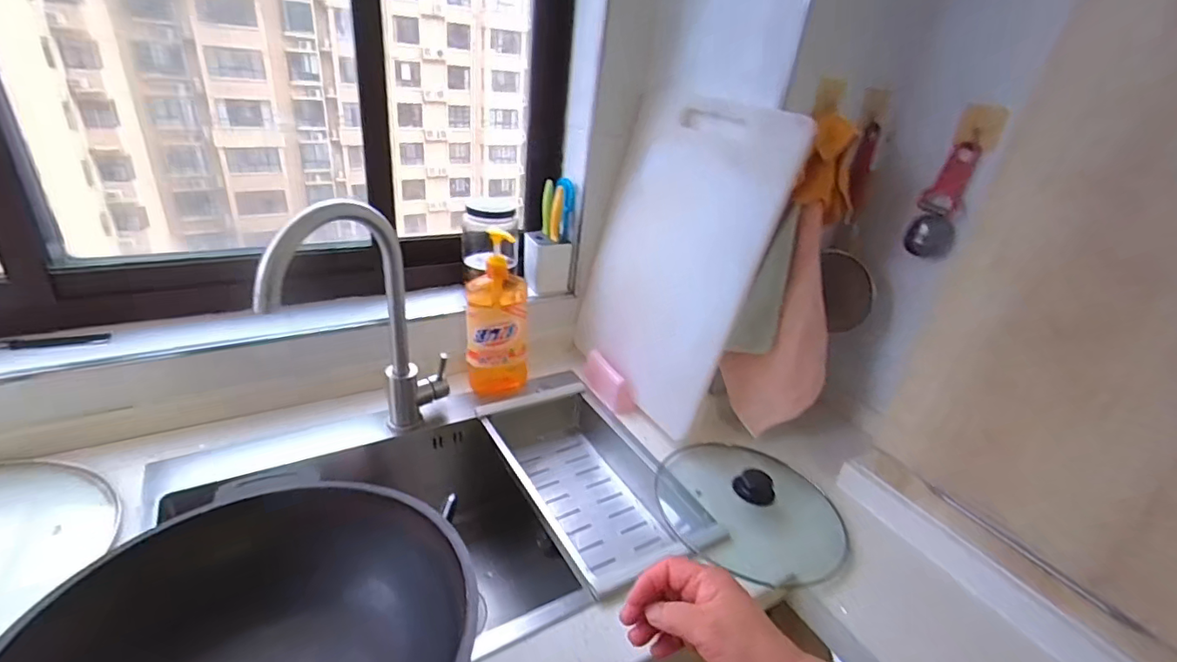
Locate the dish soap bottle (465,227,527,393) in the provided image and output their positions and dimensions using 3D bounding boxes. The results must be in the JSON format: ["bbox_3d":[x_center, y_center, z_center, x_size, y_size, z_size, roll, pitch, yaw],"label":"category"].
[{"bbox_3d":[-0.153,-0.019,0.893,0.106,0.279,0.070,1,28,-8],"label":"dish soap bottle"}]

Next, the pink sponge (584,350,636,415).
[{"bbox_3d":[0.034,0.090,0.947,0.040,0.065,0.135,-9,31,-26],"label":"pink sponge"}]

